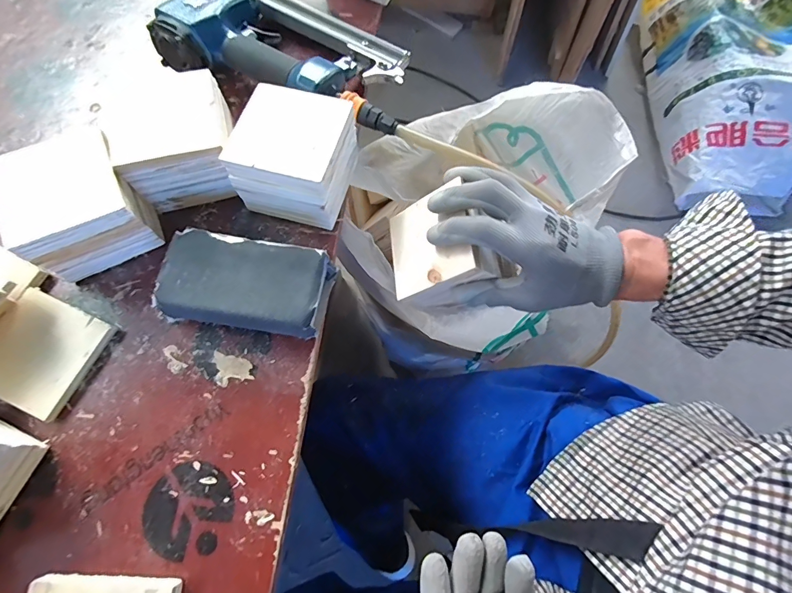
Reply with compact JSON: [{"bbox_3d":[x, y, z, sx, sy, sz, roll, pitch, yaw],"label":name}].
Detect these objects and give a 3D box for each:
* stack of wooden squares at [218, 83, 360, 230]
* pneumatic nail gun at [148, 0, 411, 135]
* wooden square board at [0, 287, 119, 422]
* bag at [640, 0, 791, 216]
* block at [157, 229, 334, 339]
[{"bbox_3d":[-0.091,-0.131,0.379,0.099,0.077,0.099,14,72,3],"label":"stack of wooden squares"},{"bbox_3d":[-0.109,-0.273,0.432,0.249,0.066,0.160,14,72,3],"label":"pneumatic nail gun"},{"bbox_3d":[-0.309,0.048,0.348,0.088,0.012,0.088,24,73,6],"label":"wooden square board"},{"bbox_3d":[0.972,-0.629,1.129,0.402,0.242,0.756,1,70,0],"label":"bag"},{"bbox_3d":[-0.131,-0.010,0.355,0.137,0.038,0.077,9,72,1],"label":"block"}]

